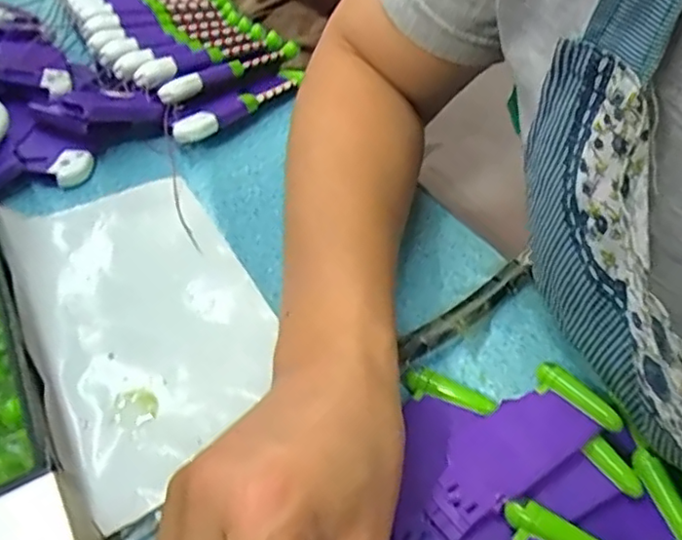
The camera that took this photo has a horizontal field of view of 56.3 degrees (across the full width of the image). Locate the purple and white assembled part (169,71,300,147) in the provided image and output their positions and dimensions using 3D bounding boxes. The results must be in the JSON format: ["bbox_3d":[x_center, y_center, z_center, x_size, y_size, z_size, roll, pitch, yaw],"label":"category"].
[{"bbox_3d":[-0.071,-0.123,0.458,0.020,0.015,0.119,30,54,25],"label":"purple and white assembled part"}]

